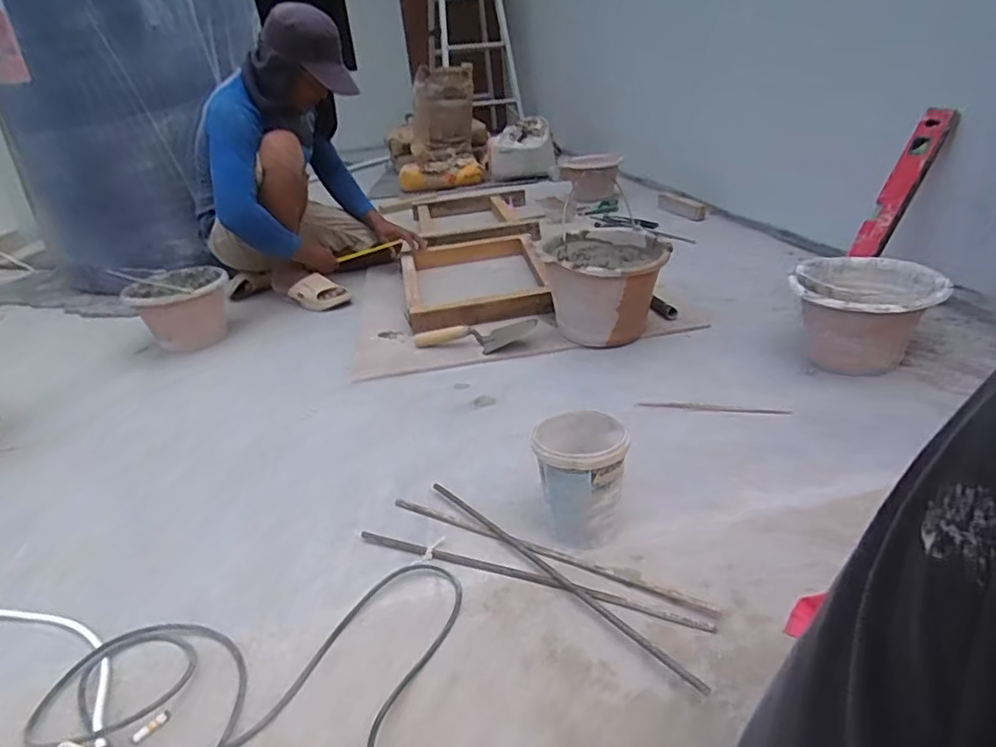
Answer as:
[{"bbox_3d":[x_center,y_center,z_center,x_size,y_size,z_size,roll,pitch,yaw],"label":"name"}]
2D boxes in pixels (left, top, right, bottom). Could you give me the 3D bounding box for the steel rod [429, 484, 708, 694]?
[{"bbox_3d":[0.059,0.242,0.760,0.012,0.006,0.452,-27,37,-32],"label":"steel rod"}]

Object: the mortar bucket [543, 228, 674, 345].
[{"bbox_3d":[0.236,-0.188,1.315,0.232,0.198,0.236,-4,30,2],"label":"mortar bucket"}]

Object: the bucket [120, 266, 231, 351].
[{"bbox_3d":[-0.774,-0.157,1.502,0.227,0.154,0.200,-18,32,-20],"label":"bucket"}]

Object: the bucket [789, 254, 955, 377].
[{"bbox_3d":[0.679,-0.104,1.143,0.241,0.168,0.235,2,31,16],"label":"bucket"}]

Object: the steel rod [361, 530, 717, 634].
[{"bbox_3d":[0.026,0.252,0.760,0.463,0.005,0.016,8,33,22],"label":"steel rod"}]

